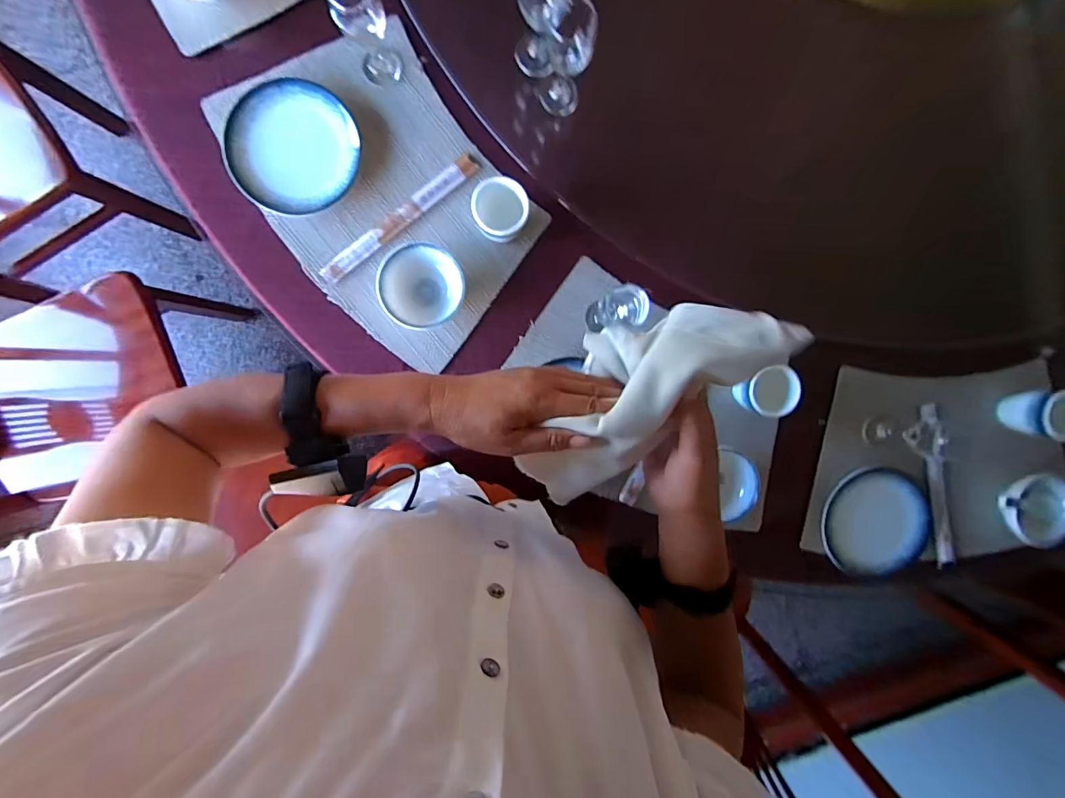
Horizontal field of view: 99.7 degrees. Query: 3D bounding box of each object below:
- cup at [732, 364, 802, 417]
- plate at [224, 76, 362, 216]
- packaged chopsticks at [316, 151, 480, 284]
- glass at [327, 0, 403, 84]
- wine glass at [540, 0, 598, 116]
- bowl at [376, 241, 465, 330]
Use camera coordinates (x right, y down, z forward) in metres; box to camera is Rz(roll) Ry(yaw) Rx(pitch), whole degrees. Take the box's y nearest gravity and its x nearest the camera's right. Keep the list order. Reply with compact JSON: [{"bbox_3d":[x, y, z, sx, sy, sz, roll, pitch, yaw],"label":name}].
[{"bbox_3d":[0.328,-0.012,0.640,0.071,0.070,0.068,0,93,-5],"label":"cup"},{"bbox_3d":[-0.327,-0.344,0.613,0.171,0.015,0.171,0,93,-5],"label":"plate"},{"bbox_3d":[-0.186,-0.256,0.637,0.265,0.012,0.029,-39,95,-2],"label":"packaged chopsticks"},{"bbox_3d":[-0.209,-0.462,0.564,0.060,0.122,0.059,-25,95,-3],"label":"glass"},{"bbox_3d":[0.044,-0.429,0.562,0.053,0.164,0.061,10,92,-5],"label":"wine glass"},{"bbox_3d":[-0.153,-0.156,0.627,0.112,0.048,0.109,0,93,-5],"label":"bowl"}]

